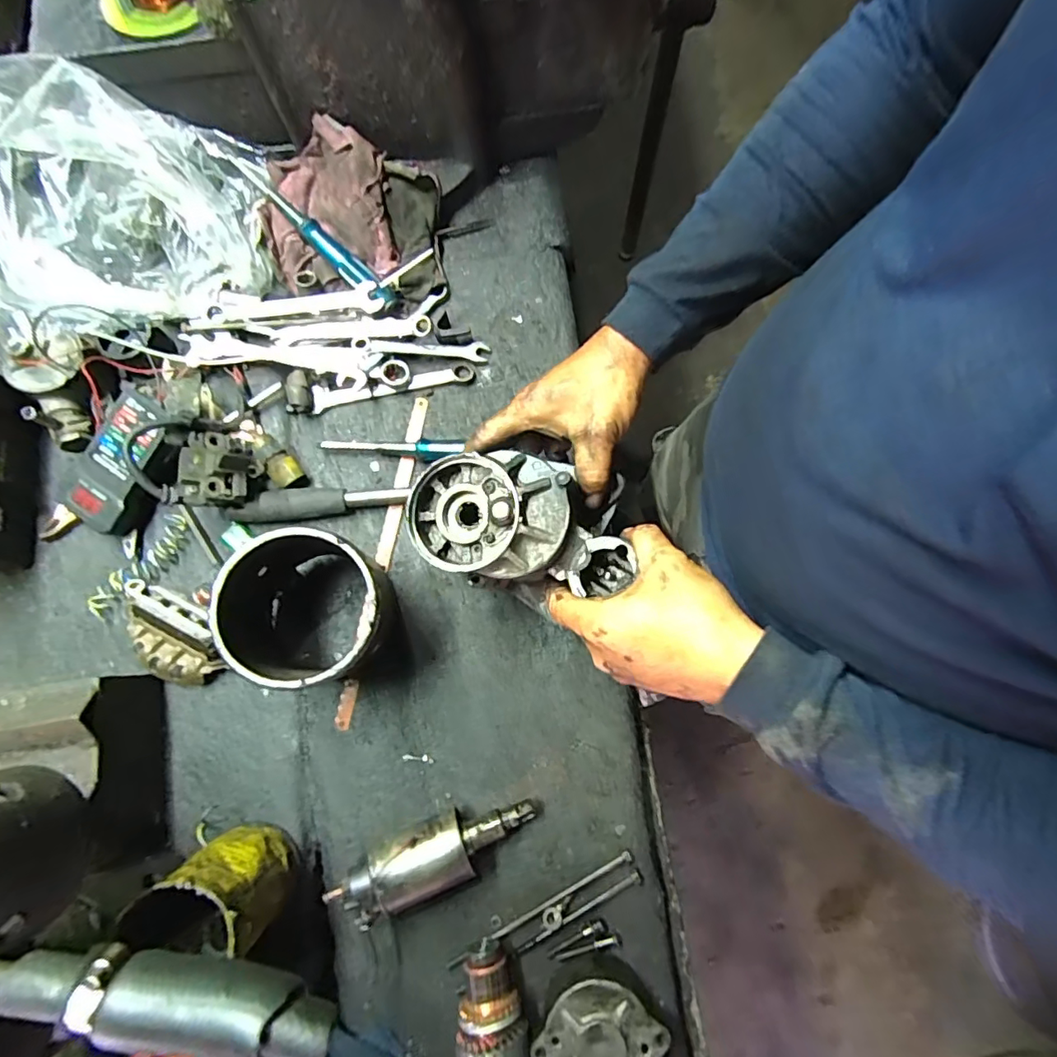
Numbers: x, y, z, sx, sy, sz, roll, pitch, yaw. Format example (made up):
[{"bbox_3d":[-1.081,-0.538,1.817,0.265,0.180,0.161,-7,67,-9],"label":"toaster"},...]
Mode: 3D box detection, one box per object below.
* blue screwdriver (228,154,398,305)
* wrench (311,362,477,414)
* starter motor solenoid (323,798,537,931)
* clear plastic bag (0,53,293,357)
[{"bbox_3d":[-0.202,-0.277,0.500,0.186,0.017,0.022,42,81,-4],"label":"blue screwdriver"},{"bbox_3d":[-0.133,-0.141,0.519,0.158,0.013,0.025,-9,77,-1],"label":"wrench"},{"bbox_3d":[-0.070,0.252,0.419,0.159,0.047,0.050,-19,77,-16],"label":"starter motor solenoid"},{"bbox_3d":[-0.378,-0.263,0.475,0.268,0.134,0.201,0,77,1],"label":"clear plastic bag"}]

